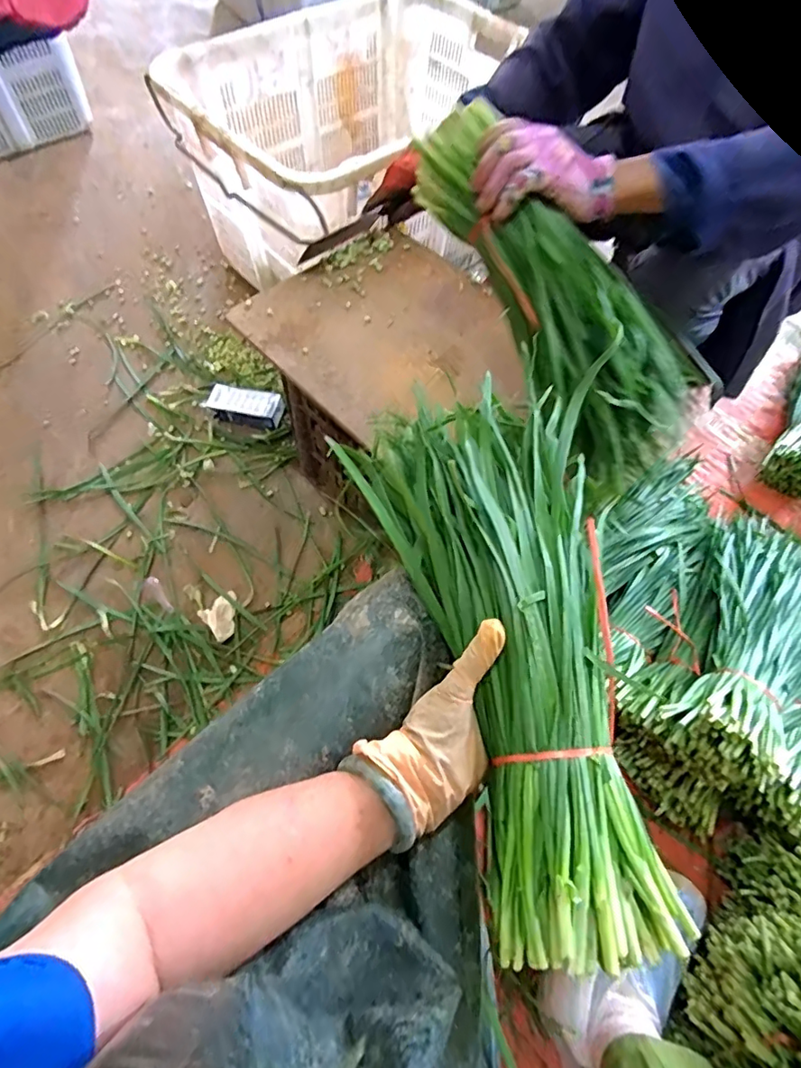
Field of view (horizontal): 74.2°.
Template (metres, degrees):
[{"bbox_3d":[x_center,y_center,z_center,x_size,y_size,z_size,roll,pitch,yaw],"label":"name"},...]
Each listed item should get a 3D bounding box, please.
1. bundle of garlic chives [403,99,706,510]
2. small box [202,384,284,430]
[{"bbox_3d":[0.148,-0.247,0.578,0.143,0.120,0.434,-30,84,-18],"label":"bundle of garlic chives"},{"bbox_3d":[-0.299,-0.242,1.005,0.152,0.040,0.064,11,62,3],"label":"small box"}]

